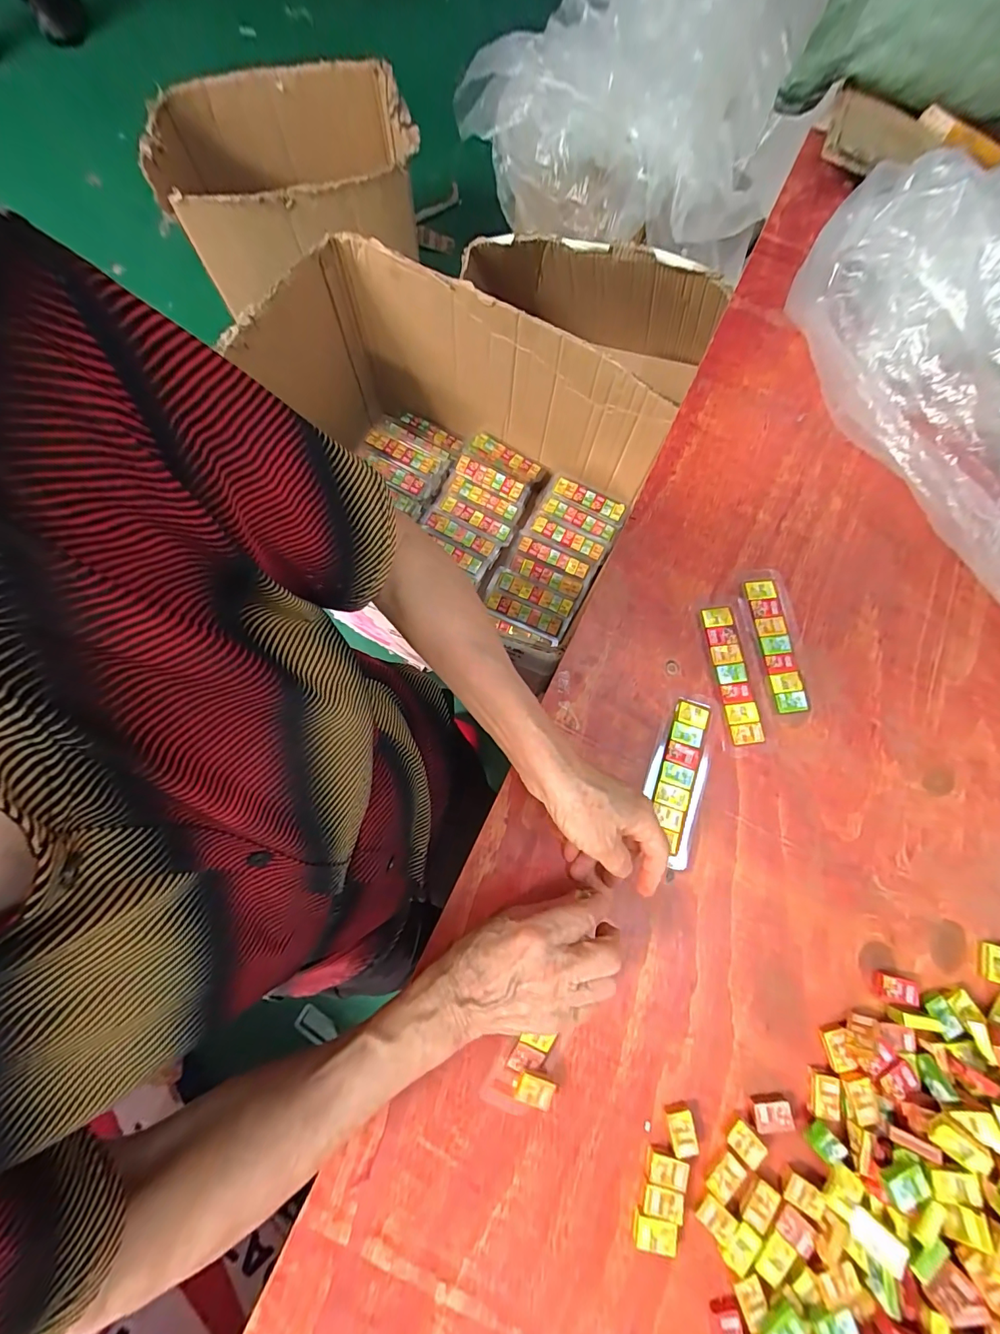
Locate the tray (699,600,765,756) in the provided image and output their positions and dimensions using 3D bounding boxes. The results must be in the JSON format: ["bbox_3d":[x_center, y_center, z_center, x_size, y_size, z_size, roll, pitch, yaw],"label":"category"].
[{"bbox_3d":[0.199,0.009,0.388,0.033,0.006,0.130,-4,76,-2],"label":"tray"}]

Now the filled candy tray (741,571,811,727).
[{"bbox_3d":[0.245,-0.019,0.396,0.042,0.007,0.135,-6,76,-3],"label":"filled candy tray"}]

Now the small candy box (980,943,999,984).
[{"bbox_3d":[0.372,0.222,0.336,0.019,0.010,0.025,14,76,2],"label":"small candy box"}]

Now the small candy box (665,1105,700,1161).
[{"bbox_3d":[0.125,0.318,0.309,0.017,0.007,0.027,-9,76,-3],"label":"small candy box"}]

